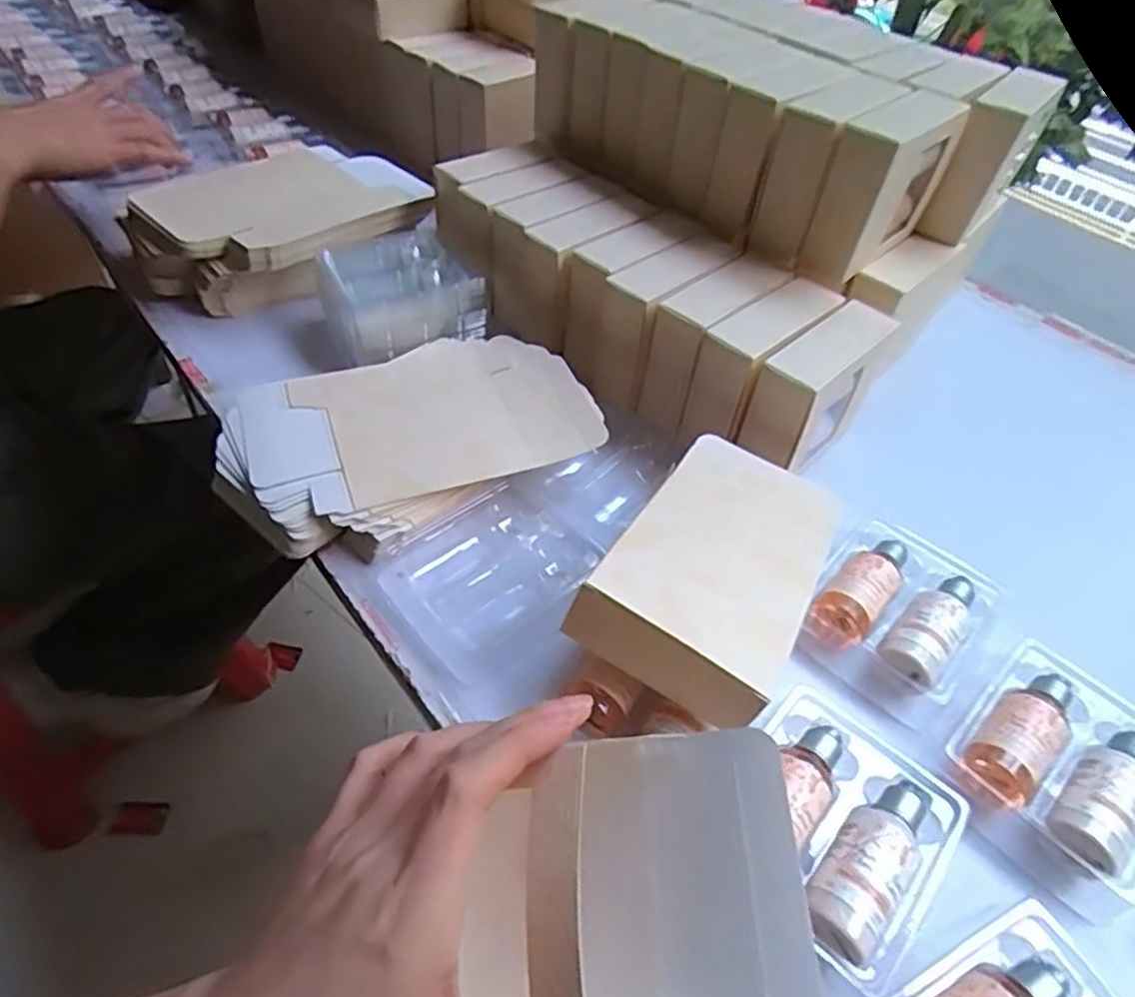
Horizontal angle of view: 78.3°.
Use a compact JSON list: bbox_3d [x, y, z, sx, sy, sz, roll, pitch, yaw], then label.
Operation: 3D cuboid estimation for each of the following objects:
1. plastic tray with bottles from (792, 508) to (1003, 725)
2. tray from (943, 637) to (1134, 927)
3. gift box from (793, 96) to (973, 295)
[{"bbox_3d":[0.183,0.060,0.382,0.081,0.032,0.104,35,53,23],"label":"plastic tray with bottles"},{"bbox_3d":[0.234,0.124,0.328,0.104,0.029,0.082,-33,59,-31],"label":"tray"},{"bbox_3d":[0.209,-0.205,0.461,0.044,0.092,0.116,37,54,25],"label":"gift box"}]

